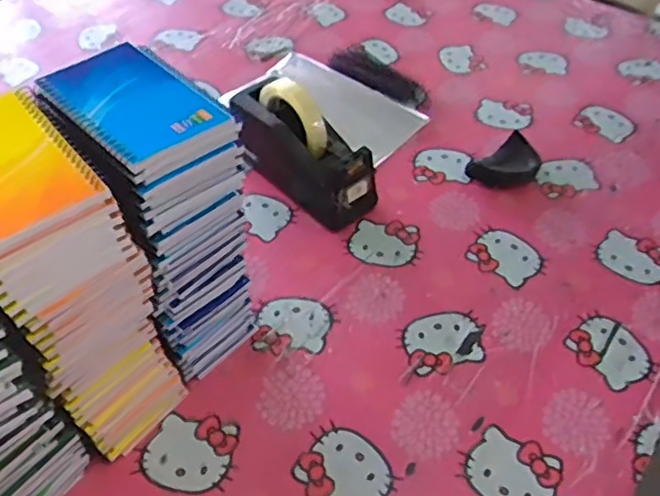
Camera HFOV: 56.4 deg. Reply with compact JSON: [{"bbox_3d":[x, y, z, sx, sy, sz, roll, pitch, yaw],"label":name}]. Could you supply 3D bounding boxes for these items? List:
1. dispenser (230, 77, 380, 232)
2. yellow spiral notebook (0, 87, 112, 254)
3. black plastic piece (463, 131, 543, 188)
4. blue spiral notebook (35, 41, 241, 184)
[{"bbox_3d":[-0.036,-0.123,0.749,0.200,0.126,0.065,37,57,27],"label":"dispenser"},{"bbox_3d":[-0.211,-0.054,0.401,0.083,0.016,0.125,-32,56,-26],"label":"yellow spiral notebook"},{"bbox_3d":[0.231,-0.108,0.813,0.102,0.030,0.068,-24,54,-21],"label":"black plastic piece"},{"bbox_3d":[-0.142,-0.102,0.444,0.128,0.021,0.082,36,57,27],"label":"blue spiral notebook"}]

